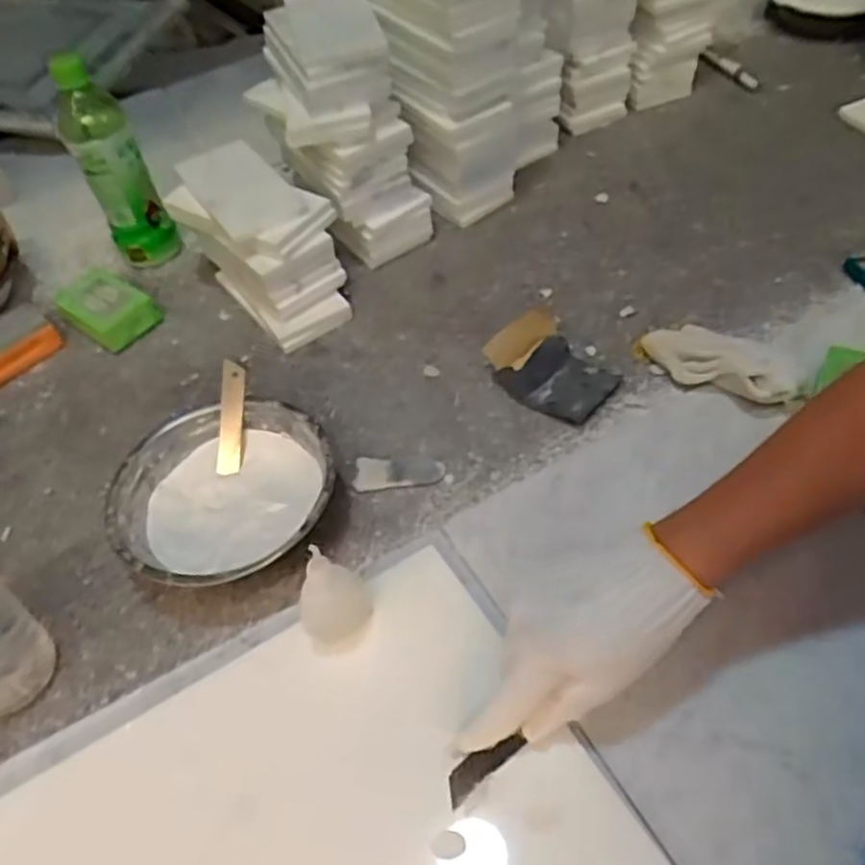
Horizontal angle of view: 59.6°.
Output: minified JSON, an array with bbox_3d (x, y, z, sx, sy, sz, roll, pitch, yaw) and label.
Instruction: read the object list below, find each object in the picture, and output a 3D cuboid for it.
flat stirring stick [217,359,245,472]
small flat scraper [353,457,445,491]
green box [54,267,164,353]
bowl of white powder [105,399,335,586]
[{"bbox_3d":[-0.160,-0.012,0.600,0.019,0.088,0.005,3,1,-1],"label":"flat stirring stick"},{"bbox_3d":[-0.026,0.031,0.597,0.069,0.006,0.027,-3,51,6],"label":"small flat scraper"},{"bbox_3d":[-0.328,-0.124,0.754,0.115,0.031,0.064,26,60,26],"label":"green box"},{"bbox_3d":[-0.150,0.050,0.560,0.158,0.050,0.156,-4,51,5],"label":"bowl of white powder"}]

